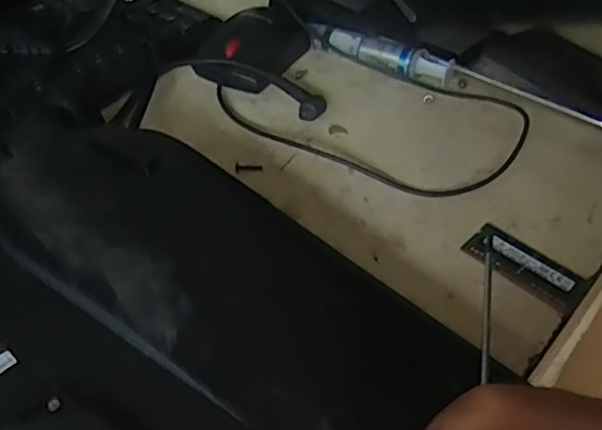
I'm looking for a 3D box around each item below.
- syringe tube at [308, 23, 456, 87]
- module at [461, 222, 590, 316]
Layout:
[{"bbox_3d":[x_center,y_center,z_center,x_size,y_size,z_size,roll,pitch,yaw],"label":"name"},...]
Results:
[{"bbox_3d":[0.062,-0.128,0.481,0.117,0.027,0.023,21,46,15],"label":"syringe tube"},{"bbox_3d":[0.124,0.027,0.340,0.064,0.006,0.030,36,52,28],"label":"module"}]

